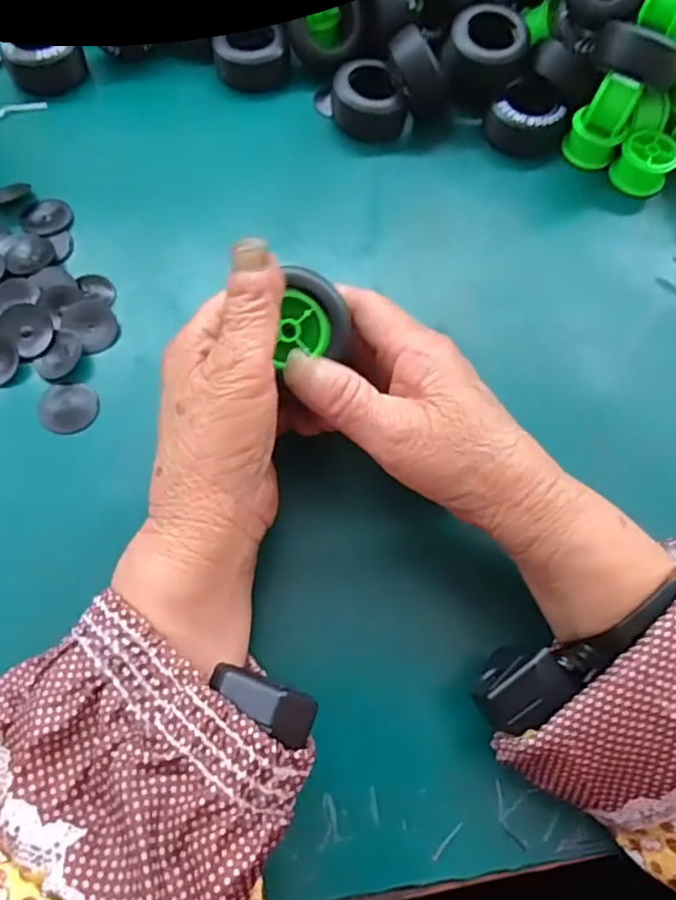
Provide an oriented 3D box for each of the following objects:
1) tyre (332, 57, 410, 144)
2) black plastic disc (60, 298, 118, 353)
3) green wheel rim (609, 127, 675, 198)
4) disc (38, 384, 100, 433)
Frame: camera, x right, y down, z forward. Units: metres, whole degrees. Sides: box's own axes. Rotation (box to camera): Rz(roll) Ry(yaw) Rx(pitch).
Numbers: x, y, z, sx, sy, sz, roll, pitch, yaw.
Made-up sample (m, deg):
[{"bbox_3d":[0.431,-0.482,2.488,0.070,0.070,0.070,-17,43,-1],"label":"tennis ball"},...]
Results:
[{"bbox_3d":[0.021,-0.222,0.374,0.043,0.027,0.041,1,67,-3],"label":"tyre"},{"bbox_3d":[-0.132,-0.067,0.313,0.026,0.005,0.031,-15,69,-9],"label":"black plastic disc"},{"bbox_3d":[0.192,-0.179,0.371,0.033,0.029,0.038,31,69,9],"label":"green wheel rim"},{"bbox_3d":[-0.136,-0.021,0.295,0.027,0.005,0.028,1,67,-3],"label":"disc"}]

